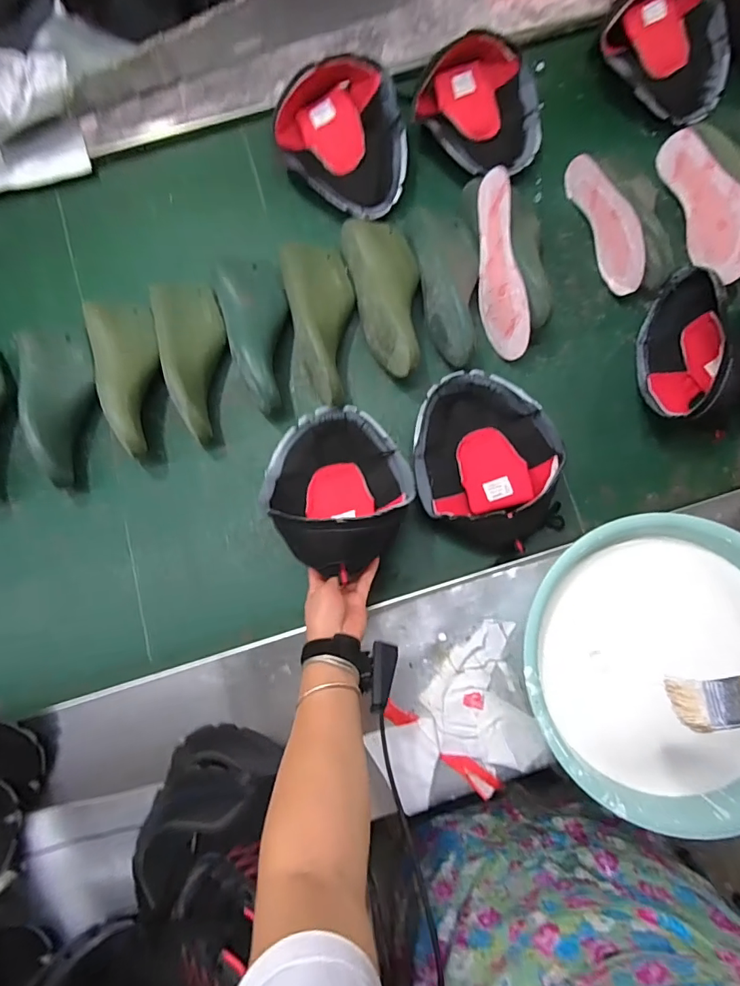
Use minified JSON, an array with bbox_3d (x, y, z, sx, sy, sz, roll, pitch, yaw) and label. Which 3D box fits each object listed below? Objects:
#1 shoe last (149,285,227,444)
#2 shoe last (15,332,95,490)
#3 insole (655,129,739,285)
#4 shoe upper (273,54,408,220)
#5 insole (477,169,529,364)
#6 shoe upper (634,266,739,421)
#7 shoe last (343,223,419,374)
[{"bbox_3d":[-0.252,-0.188,0.672,0.096,0.078,0.233,-11,78,-3],"label":"shoe last"},{"bbox_3d":[-0.437,-0.135,0.669,0.102,0.066,0.243,-21,79,-5],"label":"shoe last"},{"bbox_3d":[0.489,-0.420,0.682,0.008,0.082,0.239,-9,83,-31],"label":"insole"},{"bbox_3d":[-0.028,-0.525,0.697,0.180,0.080,0.219,-31,80,-7],"label":"shoe upper"},{"bbox_3d":[0.182,-0.316,0.667,0.010,0.082,0.244,-12,95,-27],"label":"insole"},{"bbox_3d":[0.435,-0.198,0.644,0.089,0.093,0.213,-1,78,-1],"label":"shoe upper"},{"bbox_3d":[0.031,-0.283,0.676,0.098,0.079,0.242,-14,78,-3],"label":"shoe last"}]

